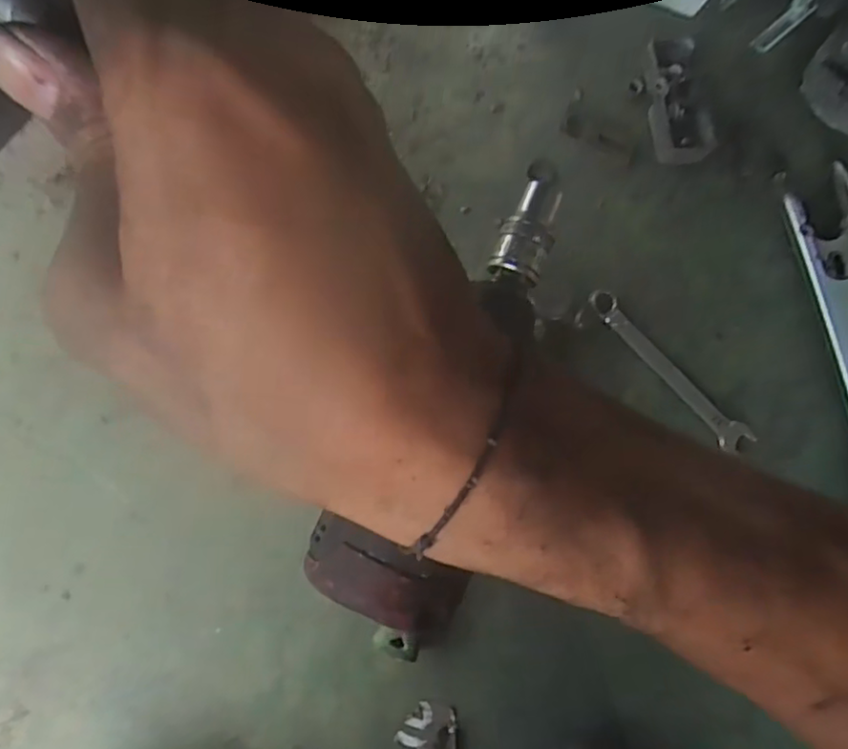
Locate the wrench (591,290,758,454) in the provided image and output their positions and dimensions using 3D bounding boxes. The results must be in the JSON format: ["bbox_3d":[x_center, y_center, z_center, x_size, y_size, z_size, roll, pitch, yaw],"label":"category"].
[{"bbox_3d":[0.186,-0.002,0.493,0.162,0.009,0.023,43,81,-3],"label":"wrench"}]

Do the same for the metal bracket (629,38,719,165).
[{"bbox_3d":[0.192,-0.209,0.504,0.046,0.020,0.096,-10,87,-9],"label":"metal bracket"}]

